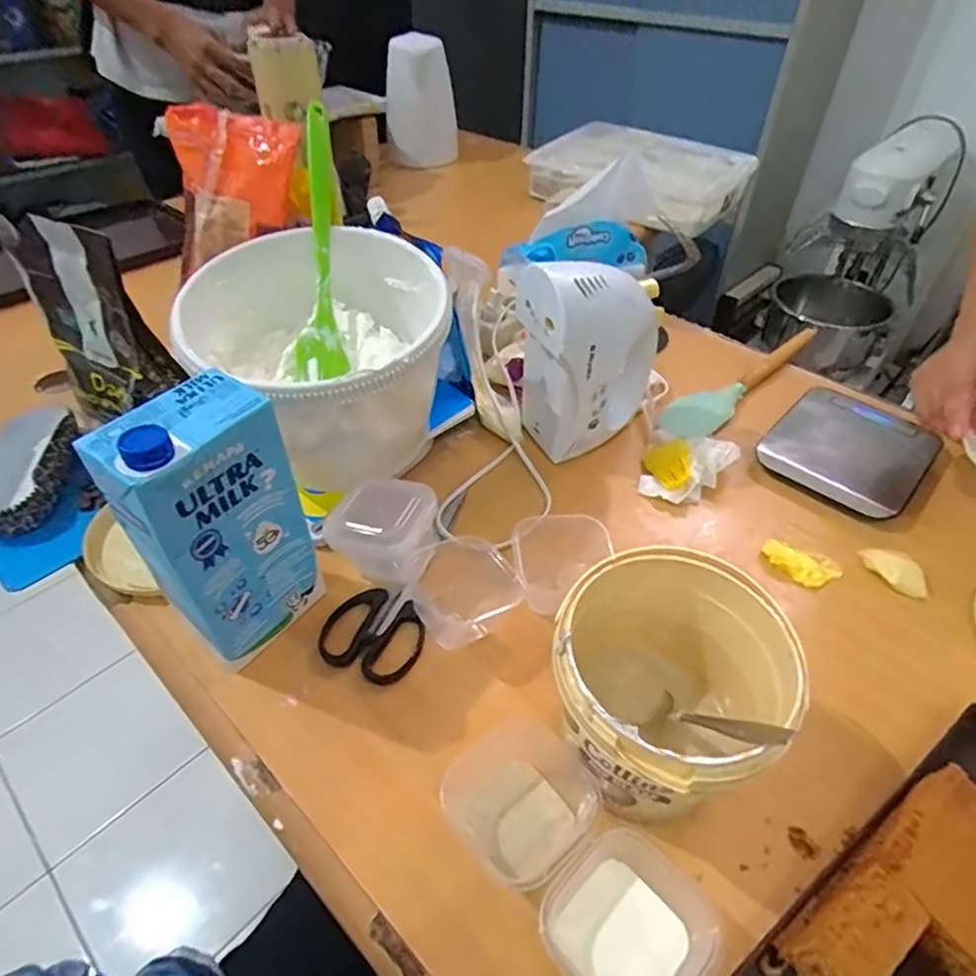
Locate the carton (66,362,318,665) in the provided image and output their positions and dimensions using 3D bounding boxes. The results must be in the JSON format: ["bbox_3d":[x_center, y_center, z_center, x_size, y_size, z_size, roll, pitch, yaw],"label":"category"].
[{"bbox_3d":[-0.180,0.032,0.402,0.056,0.197,0.100,24,49,23],"label":"carton"}]

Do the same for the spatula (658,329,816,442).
[{"bbox_3d":[0.304,-0.124,0.704,0.294,0.027,0.050,-29,51,-27],"label":"spatula"}]

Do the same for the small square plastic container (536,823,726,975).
[{"bbox_3d":[0.076,0.235,0.319,0.074,0.036,0.079,-32,53,-29],"label":"small square plastic container"}]

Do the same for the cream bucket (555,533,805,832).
[{"bbox_3d":[0.102,0.129,0.368,0.123,0.129,0.128,0,44,0],"label":"cream bucket"}]

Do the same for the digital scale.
[{"bbox_3d":[0.368,-0.040,0.613,0.136,0.025,0.152,33,53,30],"label":"digital scale"}]

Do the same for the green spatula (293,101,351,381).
[{"bbox_3d":[-0.148,-0.215,0.525,0.039,0.029,0.244,-2,84,-2],"label":"green spatula"}]

